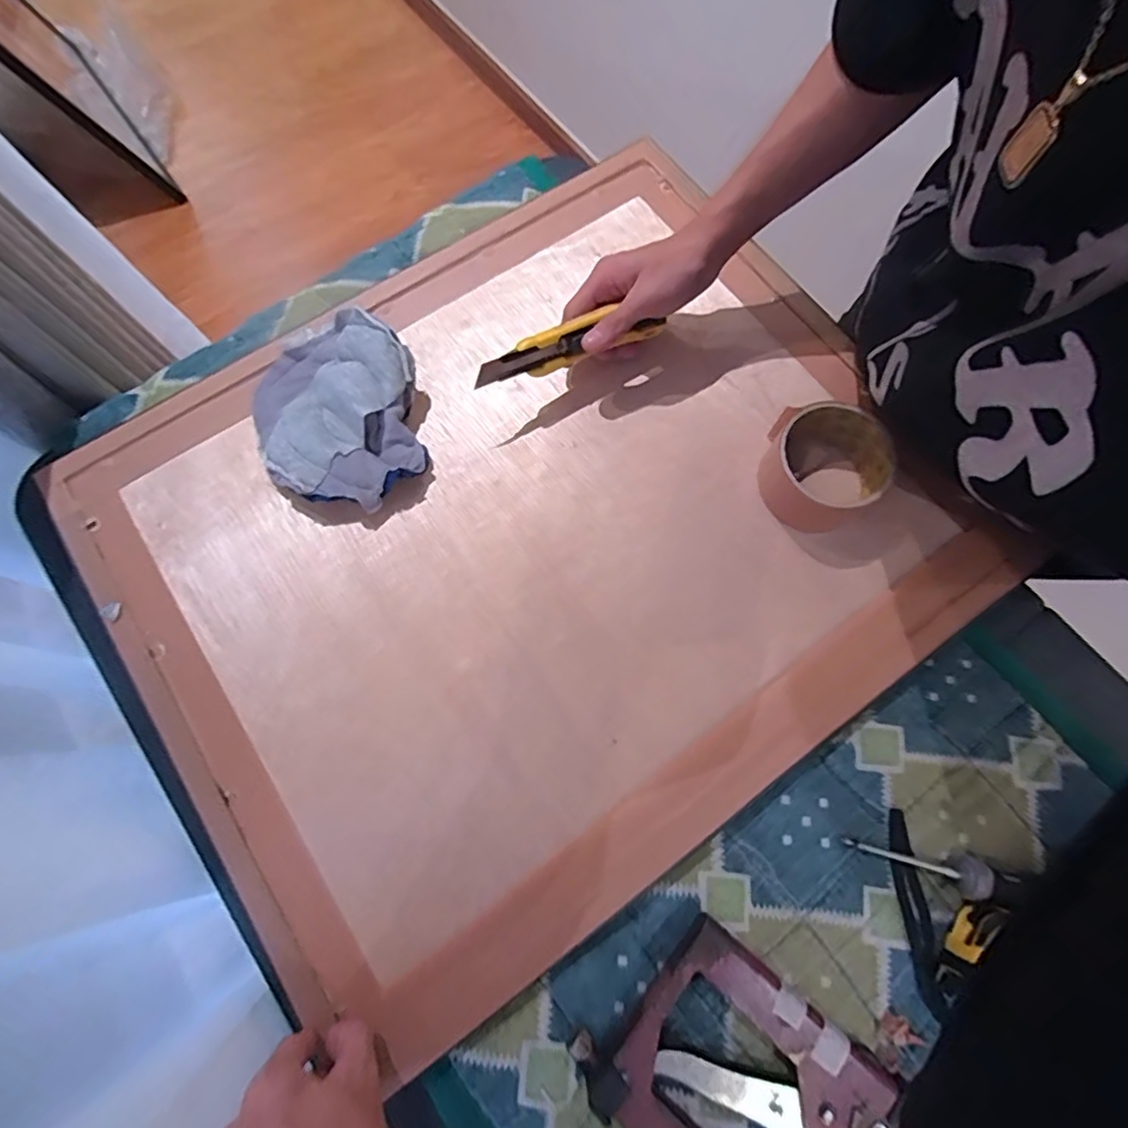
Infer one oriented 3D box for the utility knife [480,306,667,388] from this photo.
[{"bbox_3d":[0.008,-0.170,0.456,0.160,0.034,0.018,-23,74,-18],"label":"utility knife"}]

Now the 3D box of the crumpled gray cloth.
[{"bbox_3d":[-0.177,-0.115,0.457,0.126,0.047,0.150,-10,73,-4],"label":"crumpled gray cloth"}]

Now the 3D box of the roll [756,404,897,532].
[{"bbox_3d":[0.195,-0.073,0.446,0.080,0.048,0.084,0,73,-1],"label":"roll"}]

